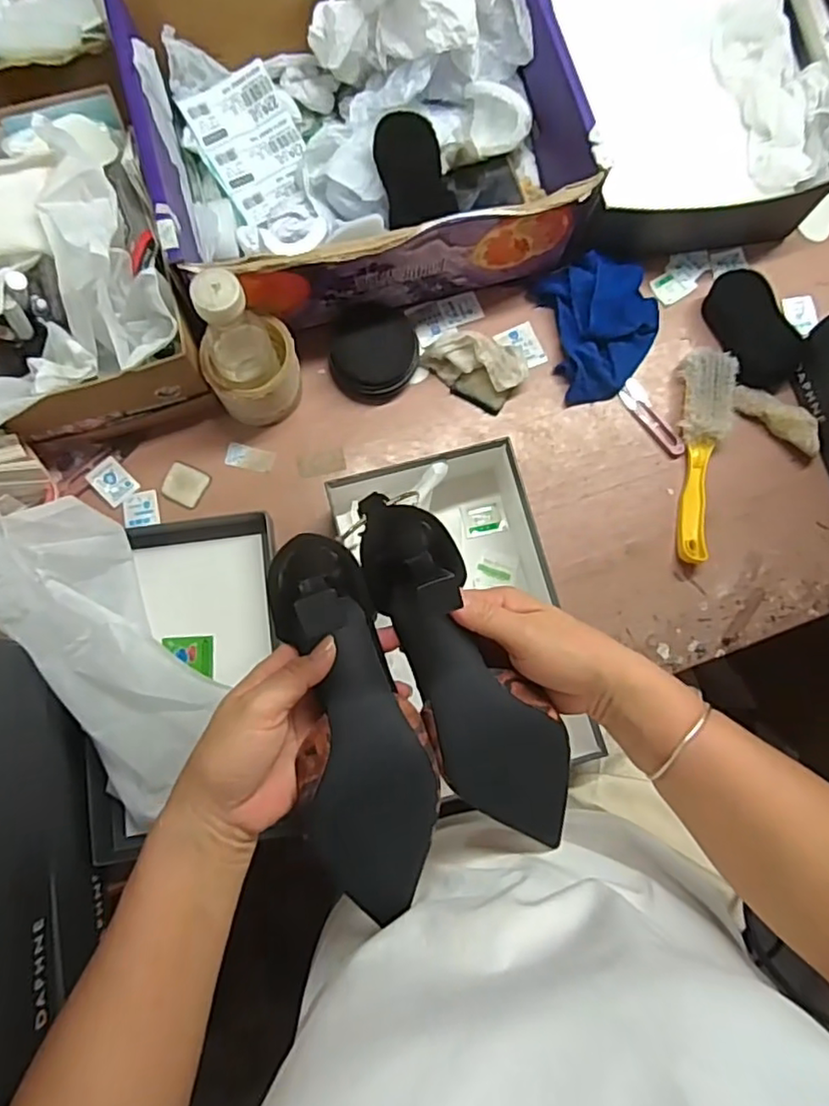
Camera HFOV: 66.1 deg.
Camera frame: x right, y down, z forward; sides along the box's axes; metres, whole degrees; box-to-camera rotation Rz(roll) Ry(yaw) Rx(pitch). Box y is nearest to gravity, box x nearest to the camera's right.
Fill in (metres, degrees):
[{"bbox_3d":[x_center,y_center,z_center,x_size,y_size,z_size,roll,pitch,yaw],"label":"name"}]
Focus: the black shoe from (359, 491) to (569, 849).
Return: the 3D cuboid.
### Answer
[{"bbox_3d":[0.031,0.080,0.410,0.073,0.065,0.251,-27,92,-6],"label":"black shoe"}]

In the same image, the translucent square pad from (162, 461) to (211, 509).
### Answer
[{"bbox_3d":[-0.237,-0.070,0.657,0.043,0.004,0.040,25,81,2],"label":"translucent square pad"}]

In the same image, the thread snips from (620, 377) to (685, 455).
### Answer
[{"bbox_3d":[0.257,-0.146,0.688,0.029,0.009,0.096,-33,84,-7],"label":"thread snips"}]

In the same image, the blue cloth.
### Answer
[{"bbox_3d":[0.207,-0.246,0.683,0.122,0.052,0.145,-16,82,-5],"label":"blue cloth"}]

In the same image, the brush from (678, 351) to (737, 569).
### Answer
[{"bbox_3d":[0.306,-0.103,0.671,0.053,0.038,0.228,6,81,-2],"label":"brush"}]

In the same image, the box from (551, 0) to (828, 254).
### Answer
[{"bbox_3d":[0.278,-0.502,0.681,0.256,0.109,0.320,-11,81,-4],"label":"box"}]

